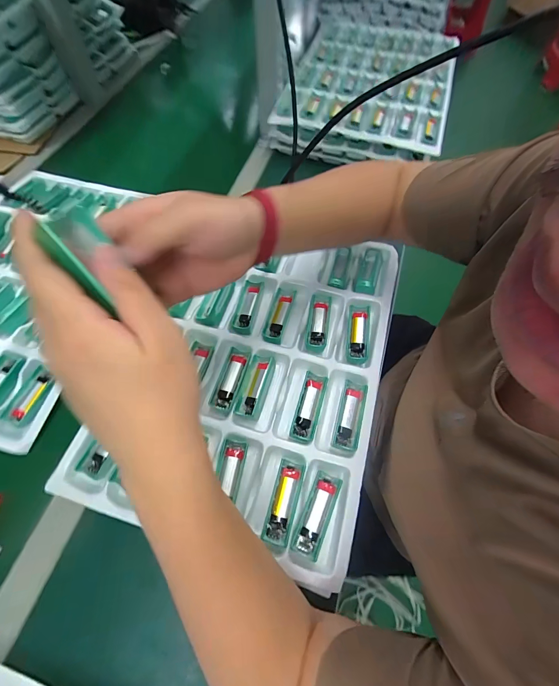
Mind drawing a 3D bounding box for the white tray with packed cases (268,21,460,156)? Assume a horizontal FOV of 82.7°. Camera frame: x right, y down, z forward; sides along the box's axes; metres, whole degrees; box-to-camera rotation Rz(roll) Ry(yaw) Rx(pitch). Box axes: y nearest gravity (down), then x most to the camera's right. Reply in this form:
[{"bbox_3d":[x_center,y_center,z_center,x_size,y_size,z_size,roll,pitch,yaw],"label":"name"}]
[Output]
[{"bbox_3d":[0.199,-0.572,0.668,0.315,0.031,0.453,15,64,7],"label":"white tray with packed cases"}]

